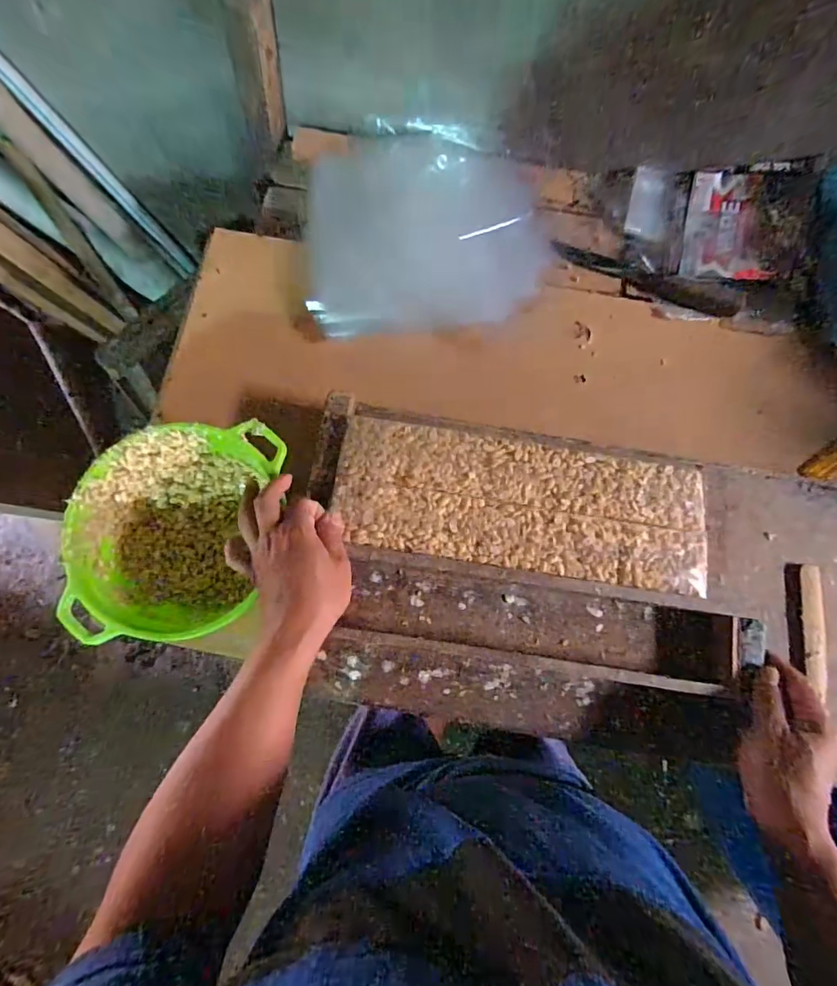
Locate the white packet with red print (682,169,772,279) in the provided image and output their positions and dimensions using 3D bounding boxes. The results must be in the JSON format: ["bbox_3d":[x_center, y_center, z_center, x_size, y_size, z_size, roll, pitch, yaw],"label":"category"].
[{"bbox_3d":[0.424,-0.349,0.614,0.137,0.026,0.141,8,93,15],"label":"white packet with red print"}]

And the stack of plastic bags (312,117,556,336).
[{"bbox_3d":[0.008,-0.370,0.648,0.315,0.033,0.296,-10,79,0],"label":"stack of plastic bags"}]

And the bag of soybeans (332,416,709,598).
[{"bbox_3d":[0.103,0.013,0.489,0.365,0.050,0.126,9,80,3],"label":"bag of soybeans"}]

